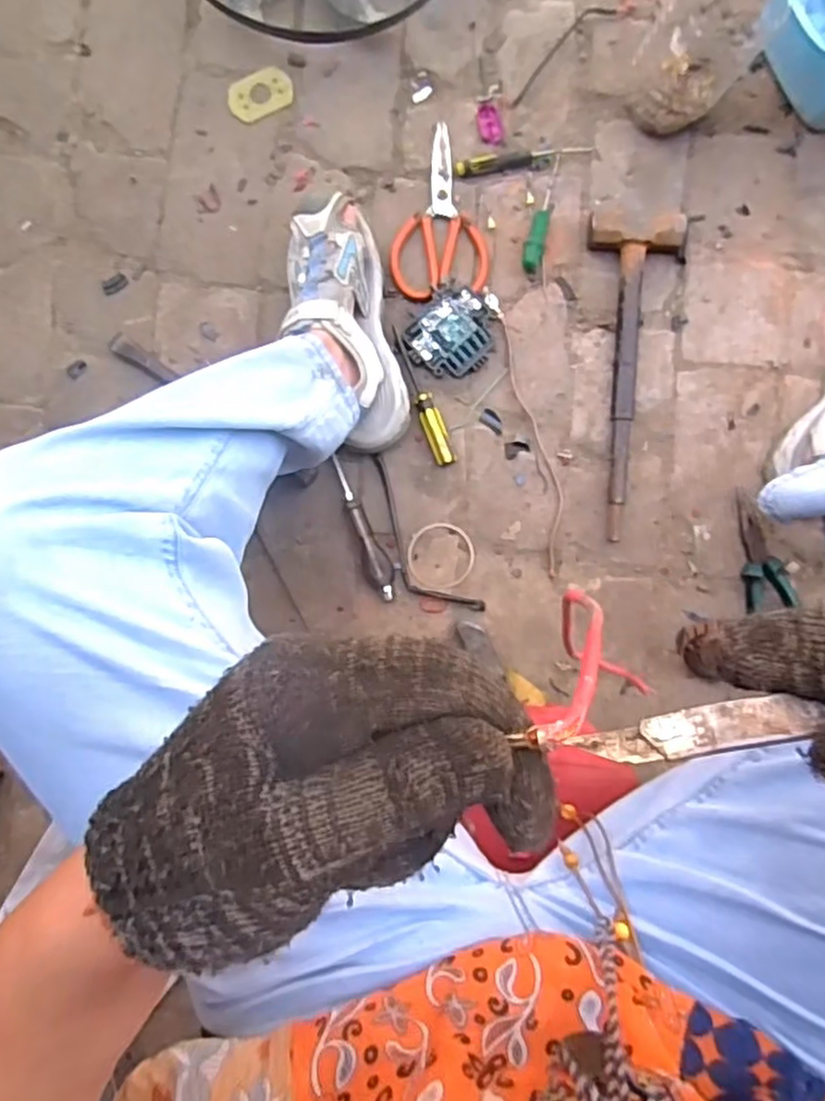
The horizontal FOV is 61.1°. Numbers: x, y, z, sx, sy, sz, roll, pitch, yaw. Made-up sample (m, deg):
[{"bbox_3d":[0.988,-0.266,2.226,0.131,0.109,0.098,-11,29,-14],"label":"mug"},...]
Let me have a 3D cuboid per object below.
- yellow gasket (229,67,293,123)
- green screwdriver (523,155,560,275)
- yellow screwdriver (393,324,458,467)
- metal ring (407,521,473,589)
[{"bbox_3d":[-0.171,-0.514,0.786,0.073,0.005,0.045,-22,86,0],"label":"yellow gasket"},{"bbox_3d":[0.146,-0.384,0.786,0.022,0.019,0.139,11,86,2],"label":"green screwdriver"},{"bbox_3d":[0.009,-0.171,0.778,0.026,0.022,0.161,-24,86,-1],"label":"yellow screwdriver"},{"bbox_3d":[0.032,0.006,0.784,0.073,0.004,0.073,0,86,1],"label":"metal ring"}]

